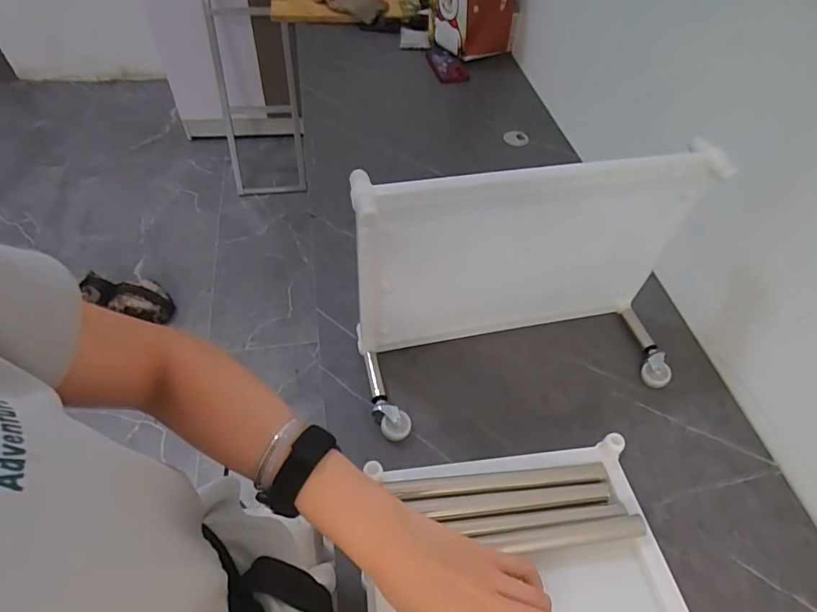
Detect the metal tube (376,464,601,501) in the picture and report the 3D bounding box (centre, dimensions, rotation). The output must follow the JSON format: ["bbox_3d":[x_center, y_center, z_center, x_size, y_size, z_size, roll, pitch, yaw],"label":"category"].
[{"bbox_3d":[0.101,0.192,0.516,0.243,0.015,0.021,-4,53,-8],"label":"metal tube"}]

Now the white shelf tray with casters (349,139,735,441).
[{"bbox_3d":[0.162,-0.005,0.600,0.442,0.301,0.153,-5,54,-9],"label":"white shelf tray with casters"}]

